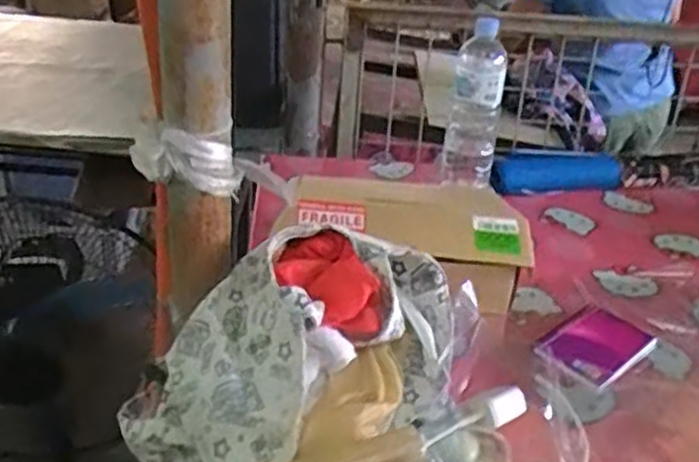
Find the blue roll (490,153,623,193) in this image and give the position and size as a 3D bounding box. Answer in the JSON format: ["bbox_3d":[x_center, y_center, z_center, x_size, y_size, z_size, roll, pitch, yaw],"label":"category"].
[{"bbox_3d":[0.329,-0.095,1.206,0.221,0.044,0.061,-5,31,-15],"label":"blue roll"}]

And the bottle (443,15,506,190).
[{"bbox_3d":[0.191,-0.187,1.128,0.078,0.236,0.071,7,30,4],"label":"bottle"}]

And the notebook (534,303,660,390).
[{"bbox_3d":[0.278,0.127,0.836,0.138,0.008,0.091,-23,40,-39],"label":"notebook"}]

